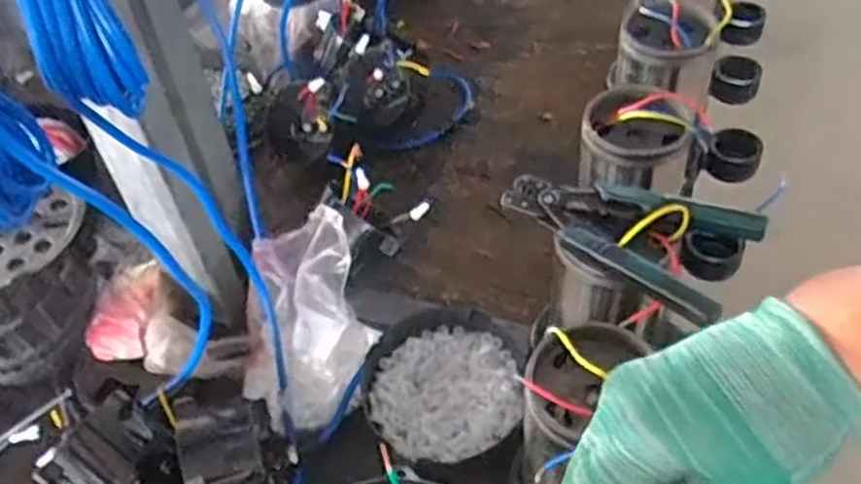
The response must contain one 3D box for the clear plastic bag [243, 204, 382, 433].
[{"bbox_3d":[-0.110,0.066,0.701,0.115,0.106,0.174,11,51,14],"label":"clear plastic bag"}]

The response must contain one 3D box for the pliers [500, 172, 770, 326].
[{"bbox_3d":[0.139,-0.018,0.563,0.179,0.029,0.093,29,58,27],"label":"pliers"}]

